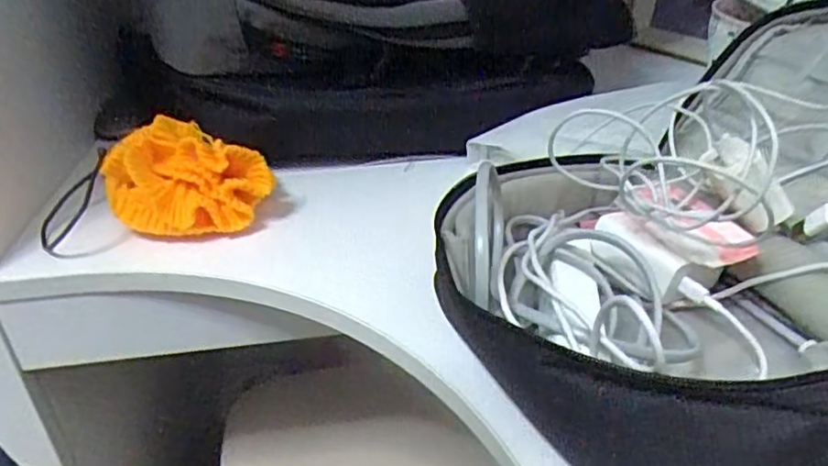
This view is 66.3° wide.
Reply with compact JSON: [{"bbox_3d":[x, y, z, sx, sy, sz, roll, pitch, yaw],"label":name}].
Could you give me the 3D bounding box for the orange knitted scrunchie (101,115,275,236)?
[{"bbox_3d":[-0.181,-0.041,0.497,0.116,0.065,0.069,11,33,22],"label":"orange knitted scrunchie"}]

